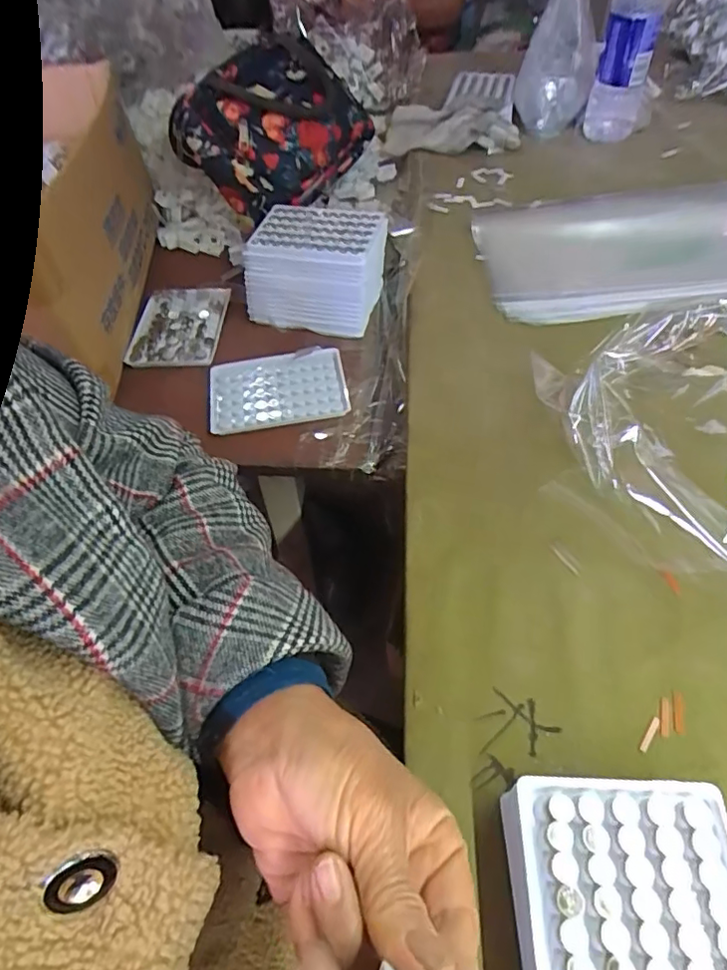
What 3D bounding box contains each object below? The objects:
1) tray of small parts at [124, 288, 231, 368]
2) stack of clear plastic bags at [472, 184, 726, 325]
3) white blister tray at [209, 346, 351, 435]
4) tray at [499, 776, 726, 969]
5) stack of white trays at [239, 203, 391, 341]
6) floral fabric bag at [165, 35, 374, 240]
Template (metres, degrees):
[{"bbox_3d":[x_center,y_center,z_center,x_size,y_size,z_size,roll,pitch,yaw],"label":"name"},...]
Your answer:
[{"bbox_3d":[-0.197,-0.172,0.616,0.089,0.013,0.118,1,52,4],"label":"tray of small parts"},{"bbox_3d":[0.302,-0.238,0.576,0.356,0.029,0.188,-3,51,1],"label":"stack of clear plastic bags"},{"bbox_3d":[-0.083,-0.092,0.553,0.130,0.012,0.093,-10,53,-4],"label":"white blister tray"},{"bbox_3d":[0.116,0.201,0.244,0.098,0.035,0.130,-1,51,3],"label":"tray"},{"bbox_3d":[-0.049,-0.227,0.600,0.136,0.081,0.101,7,52,9],"label":"stack of white trays"},{"bbox_3d":[-0.107,-0.444,0.702,0.166,0.111,0.246,21,55,18],"label":"floral fabric bag"}]

